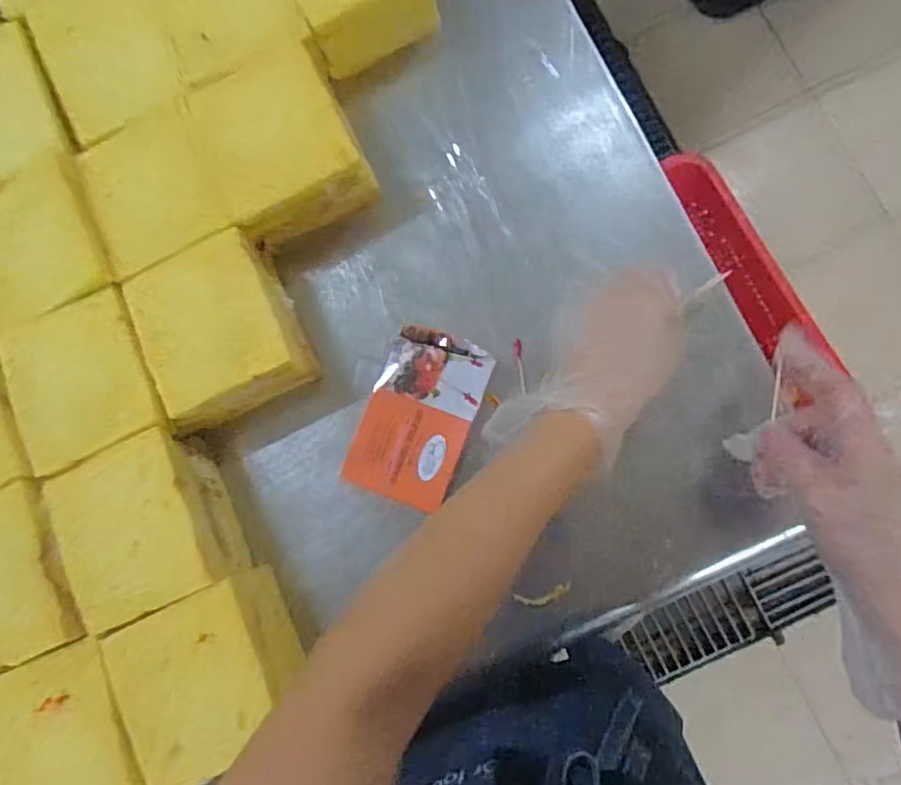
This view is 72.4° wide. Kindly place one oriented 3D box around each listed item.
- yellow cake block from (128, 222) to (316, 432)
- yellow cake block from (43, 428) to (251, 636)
[{"bbox_3d":[-0.149,-0.039,0.409,0.087,0.054,0.105,-23,82,1],"label":"yellow cake block"},{"bbox_3d":[-0.193,0.087,0.393,0.086,0.057,0.100,-26,82,0],"label":"yellow cake block"}]

